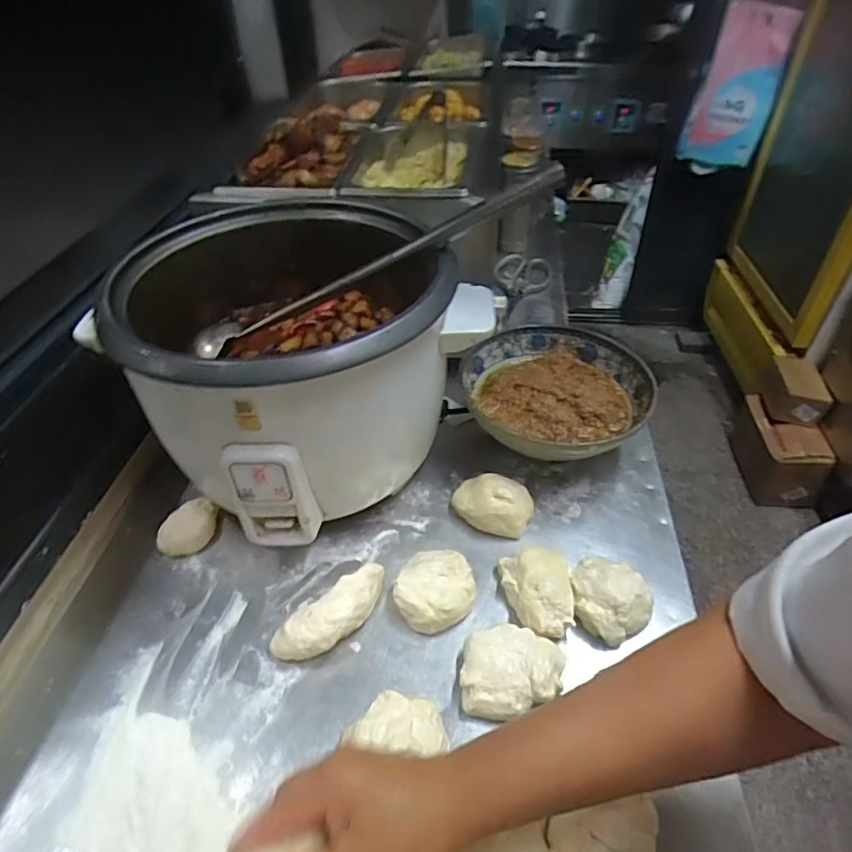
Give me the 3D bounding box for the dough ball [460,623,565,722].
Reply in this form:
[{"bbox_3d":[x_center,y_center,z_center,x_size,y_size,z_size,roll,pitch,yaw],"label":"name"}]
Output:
[{"bbox_3d":[0.073,0.206,0.471,0.082,0.030,0.072,3,42,7],"label":"dough ball"}]

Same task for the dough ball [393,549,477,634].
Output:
[{"bbox_3d":[0.009,0.153,0.525,0.071,0.034,0.068,-2,42,1],"label":"dough ball"}]

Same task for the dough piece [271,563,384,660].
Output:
[{"bbox_3d":[-0.083,0.171,0.508,0.119,0.033,0.051,-30,48,-28],"label":"dough piece"}]

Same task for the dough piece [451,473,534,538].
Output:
[{"bbox_3d":[0.070,0.082,0.595,0.082,0.044,0.052,18,45,21],"label":"dough piece"}]

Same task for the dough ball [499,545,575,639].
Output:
[{"bbox_3d":[0.105,0.152,0.520,0.062,0.039,0.083,-7,42,-5],"label":"dough ball"}]

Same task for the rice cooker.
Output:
[{"bbox_3d":[-0.147,-0.080,0.599,0.303,0.224,0.353,-33,51,-29],"label":"rice cooker"}]

